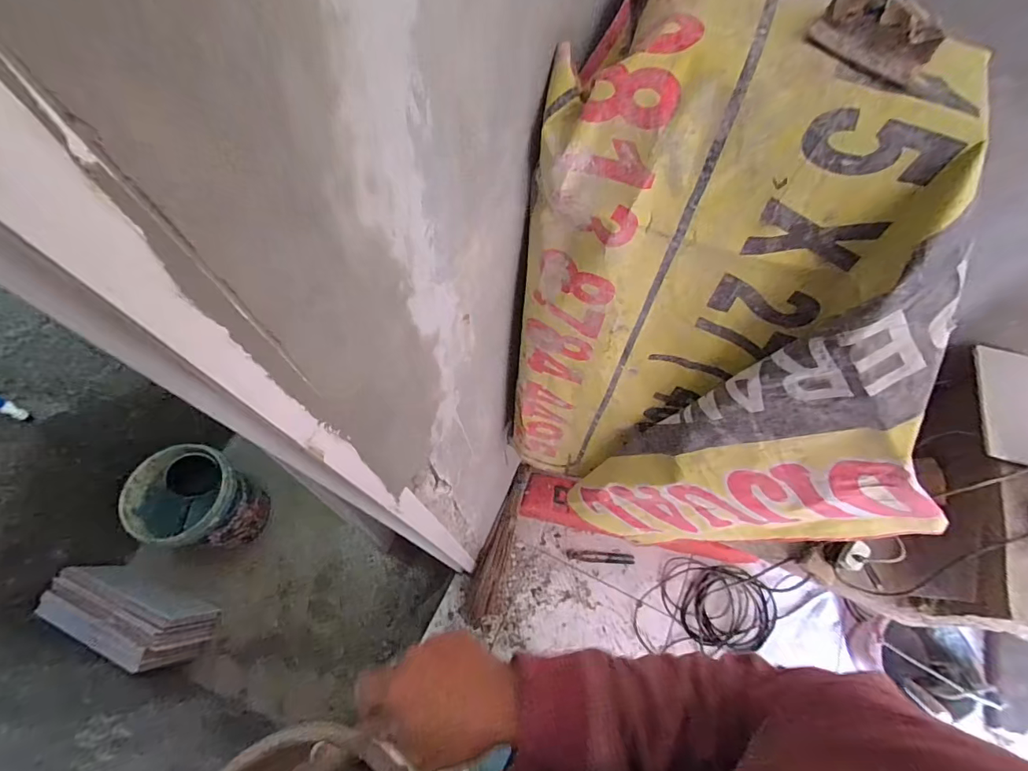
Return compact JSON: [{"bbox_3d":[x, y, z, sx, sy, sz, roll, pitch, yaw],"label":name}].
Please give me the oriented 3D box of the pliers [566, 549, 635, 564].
[{"bbox_3d":[0.293,0.581,1.515,0.222,0.012,0.035,4,63,2],"label":"pliers"}]

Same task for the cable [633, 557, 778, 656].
[{"bbox_3d":[0.618,0.705,1.424,0.451,0.061,0.285,1,63,1],"label":"cable"}]

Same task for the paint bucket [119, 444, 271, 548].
[{"bbox_3d":[-1.054,0.392,1.512,0.299,0.300,0.290,0,63,0],"label":"paint bucket"}]

